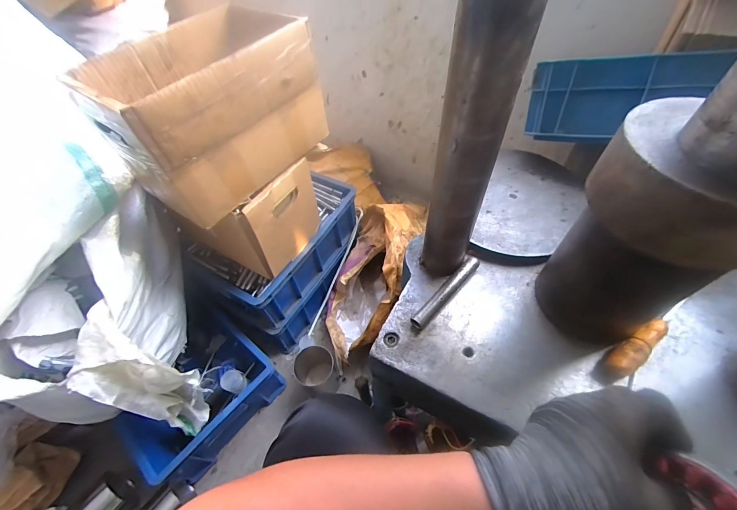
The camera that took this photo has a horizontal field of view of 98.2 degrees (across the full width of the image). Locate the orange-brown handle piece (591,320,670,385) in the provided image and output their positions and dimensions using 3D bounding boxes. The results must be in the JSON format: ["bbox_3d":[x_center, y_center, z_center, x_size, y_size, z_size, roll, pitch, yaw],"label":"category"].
[{"bbox_3d":[0.329,0.119,0.399,0.122,0.029,0.029,-31,58,-19],"label":"orange-brown handle piece"}]

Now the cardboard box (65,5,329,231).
[{"bbox_3d":[-0.246,-0.238,0.525,0.199,0.191,0.307,28,60,22],"label":"cardboard box"}]

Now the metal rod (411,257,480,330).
[{"bbox_3d":[0.114,0.054,0.466,0.019,0.023,0.142,37,63,26],"label":"metal rod"}]

